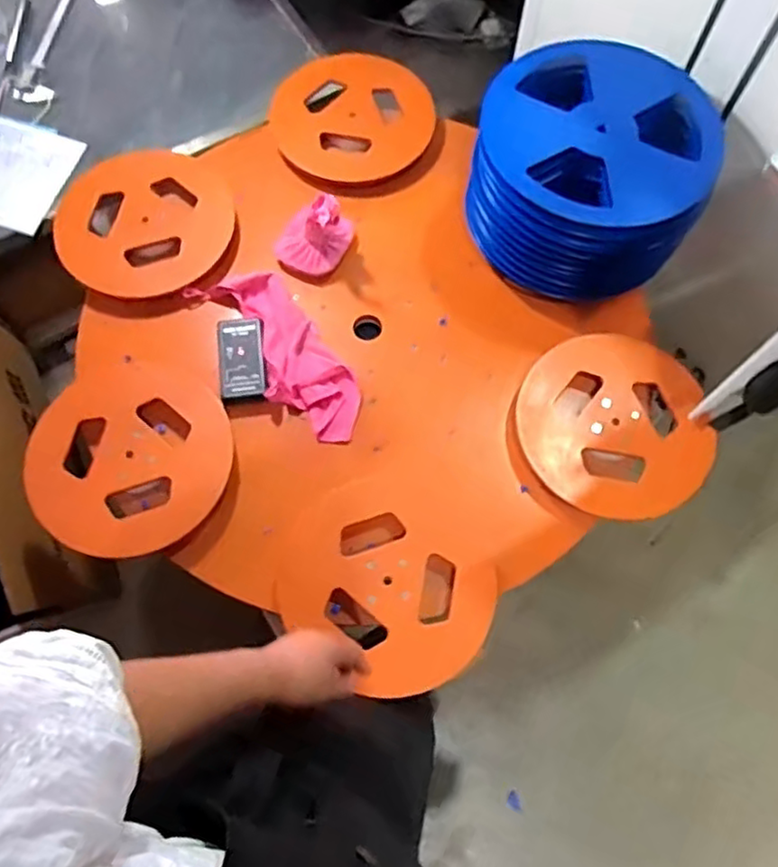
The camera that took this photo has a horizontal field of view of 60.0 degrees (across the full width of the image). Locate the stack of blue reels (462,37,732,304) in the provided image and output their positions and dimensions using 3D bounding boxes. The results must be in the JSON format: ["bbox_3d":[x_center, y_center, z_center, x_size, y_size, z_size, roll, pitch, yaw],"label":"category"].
[{"bbox_3d":[0.292,-0.395,1.015,0.323,0.193,0.322,14,70,4],"label":"stack of blue reels"}]

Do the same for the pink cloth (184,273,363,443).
[{"bbox_3d":[-0.159,-0.126,1.021,0.120,0.024,0.327,-35,74,-13],"label":"pink cloth"}]

